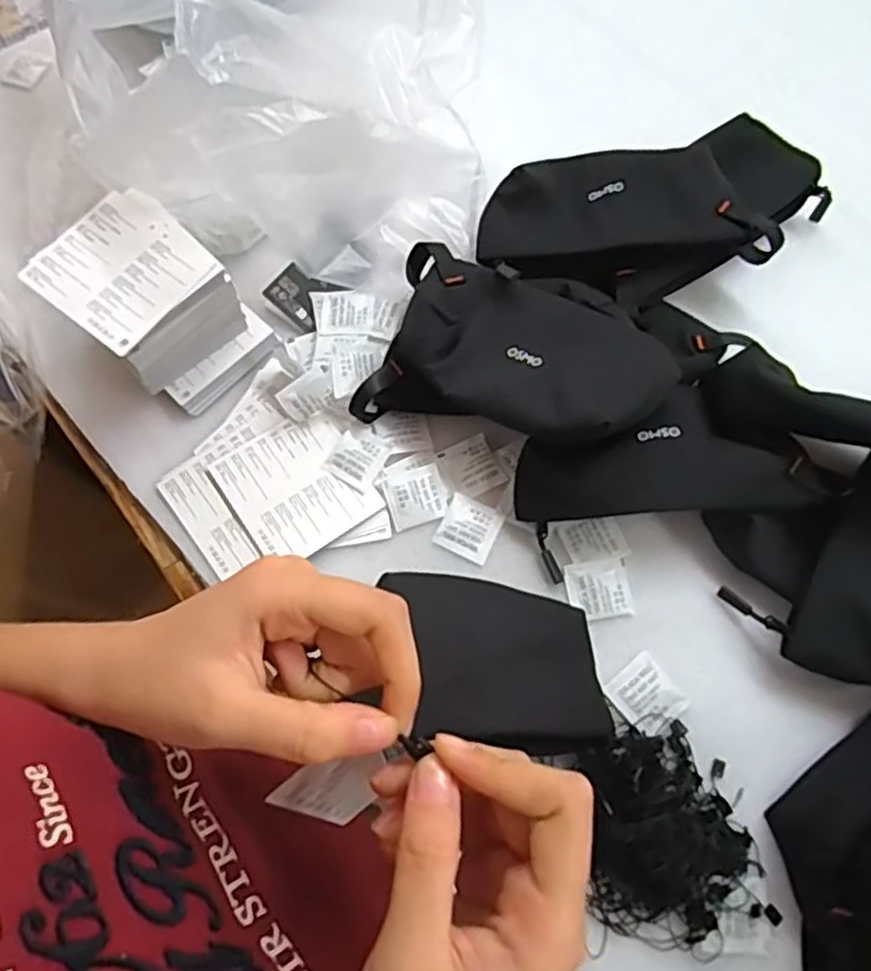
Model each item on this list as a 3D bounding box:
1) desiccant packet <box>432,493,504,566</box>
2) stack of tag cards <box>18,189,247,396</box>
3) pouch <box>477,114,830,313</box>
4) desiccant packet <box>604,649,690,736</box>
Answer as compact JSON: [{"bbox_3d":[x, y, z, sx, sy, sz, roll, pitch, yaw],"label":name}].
[{"bbox_3d":[0.023,0.031,0.482,0.039,0.004,0.039,24,71,11],"label":"desiccant packet"},{"bbox_3d":[-0.211,-0.131,0.501,0.103,0.095,0.102,39,74,15],"label":"stack of tag cards"},{"bbox_3d":[0.173,-0.206,0.536,0.277,0.075,0.130,-12,68,-3],"label":"pouch"},{"bbox_3d":[0.136,0.135,0.440,0.039,0.004,0.042,-36,72,-12],"label":"desiccant packet"}]

